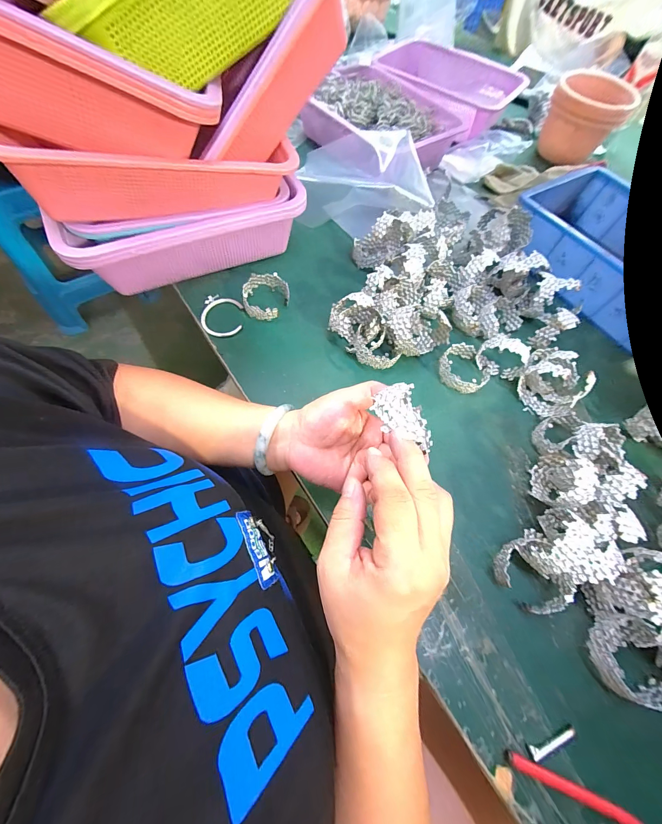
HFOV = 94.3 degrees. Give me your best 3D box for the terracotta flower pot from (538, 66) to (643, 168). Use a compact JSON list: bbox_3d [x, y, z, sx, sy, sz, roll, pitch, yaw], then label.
[{"bbox_3d":[0.516,-0.609,0.630,0.143,0.105,0.142,29,66,8],"label":"terracotta flower pot"}]

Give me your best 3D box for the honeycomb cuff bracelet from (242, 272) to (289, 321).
[{"bbox_3d":[-0.088,-0.157,0.418,0.058,0.033,0.061,0,65,-5],"label":"honeycomb cuff bracelet"}]

